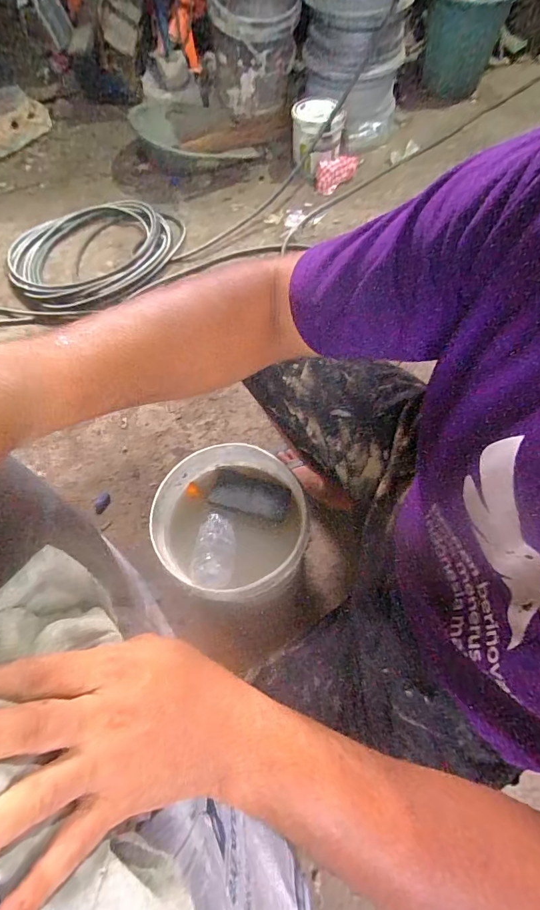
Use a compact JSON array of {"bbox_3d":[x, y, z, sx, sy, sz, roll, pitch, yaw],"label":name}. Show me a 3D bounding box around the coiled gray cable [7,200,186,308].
[{"bbox_3d":[-0.562,-0.667,1.385,0.466,0.047,0.513,35,70,19],"label":"coiled gray cable"}]

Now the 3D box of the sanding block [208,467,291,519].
[{"bbox_3d":[-0.037,0.072,0.797,0.147,0.025,0.079,14,65,11],"label":"sanding block"}]

